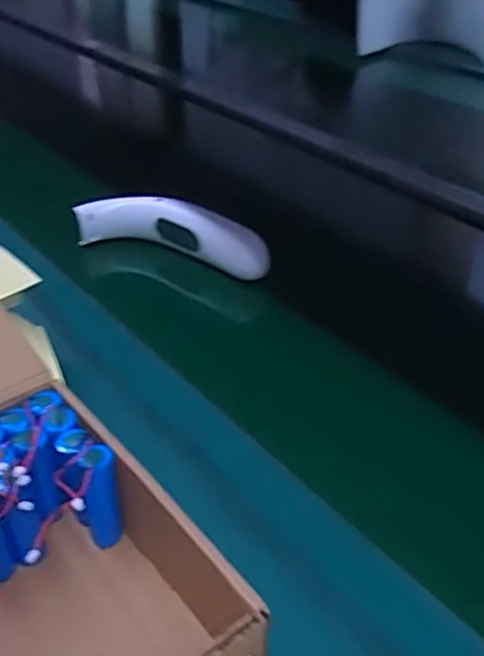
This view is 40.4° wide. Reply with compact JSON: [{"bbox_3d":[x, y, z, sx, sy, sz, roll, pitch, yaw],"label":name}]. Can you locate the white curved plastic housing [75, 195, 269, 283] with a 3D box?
[{"bbox_3d":[-0.066,-0.092,0.639,0.200,0.045,0.053,9,38,14],"label":"white curved plastic housing"}]

